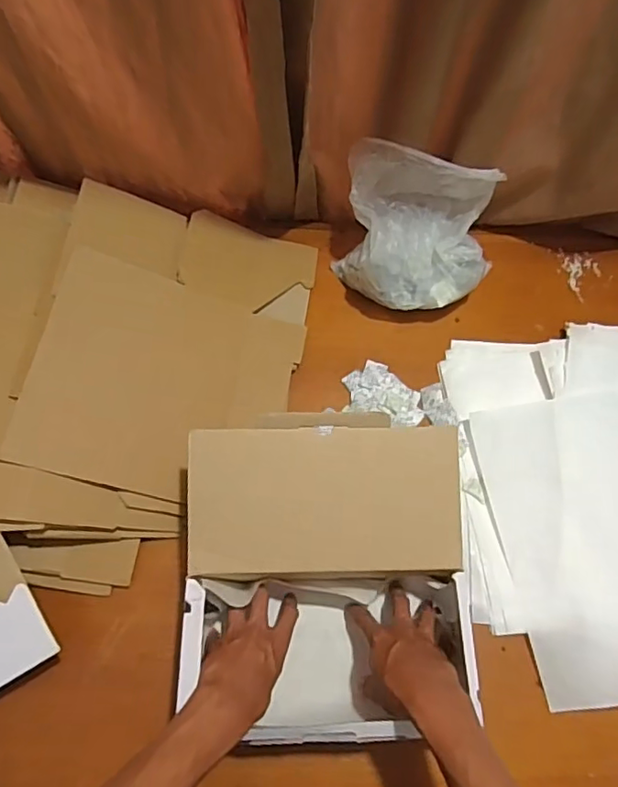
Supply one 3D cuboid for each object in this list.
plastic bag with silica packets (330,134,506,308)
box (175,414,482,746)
[{"bbox_3d":[0.146,-0.210,0.733,0.215,0.156,0.154,12,68,3],"label":"plastic bag with silica packets"},{"bbox_3d":[0.016,0.187,0.590,0.274,0.133,0.295,0,68,-2],"label":"box"}]

